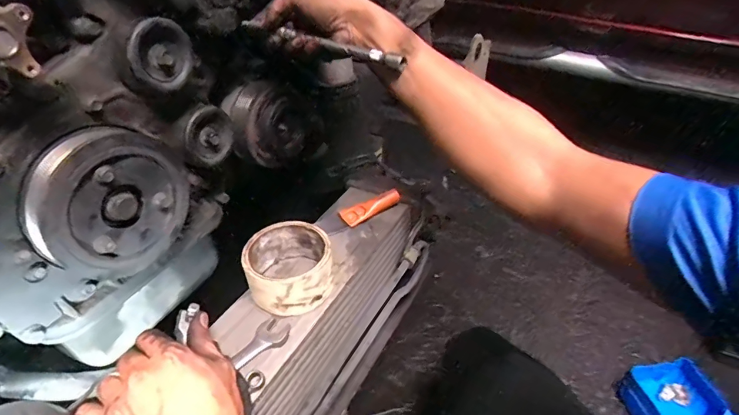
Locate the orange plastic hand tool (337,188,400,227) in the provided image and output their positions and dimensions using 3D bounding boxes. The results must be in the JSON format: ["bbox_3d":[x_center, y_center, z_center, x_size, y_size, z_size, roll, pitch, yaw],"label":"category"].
[{"bbox_3d":[0.003,0.001,0.552,0.079,0.012,0.030,-25,41,-3],"label":"orange plastic hand tool"}]

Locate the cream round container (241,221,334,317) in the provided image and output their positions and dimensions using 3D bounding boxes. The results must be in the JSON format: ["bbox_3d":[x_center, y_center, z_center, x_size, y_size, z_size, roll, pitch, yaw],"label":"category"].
[{"bbox_3d":[-0.084,0.064,0.456,0.085,0.059,0.088,1,38,-1],"label":"cream round container"}]

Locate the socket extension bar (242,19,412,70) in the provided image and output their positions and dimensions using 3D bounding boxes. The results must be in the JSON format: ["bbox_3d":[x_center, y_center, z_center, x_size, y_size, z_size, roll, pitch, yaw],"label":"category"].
[{"bbox_3d":[-0.063,-0.189,0.485,0.199,0.013,0.018,21,42,19],"label":"socket extension bar"}]

